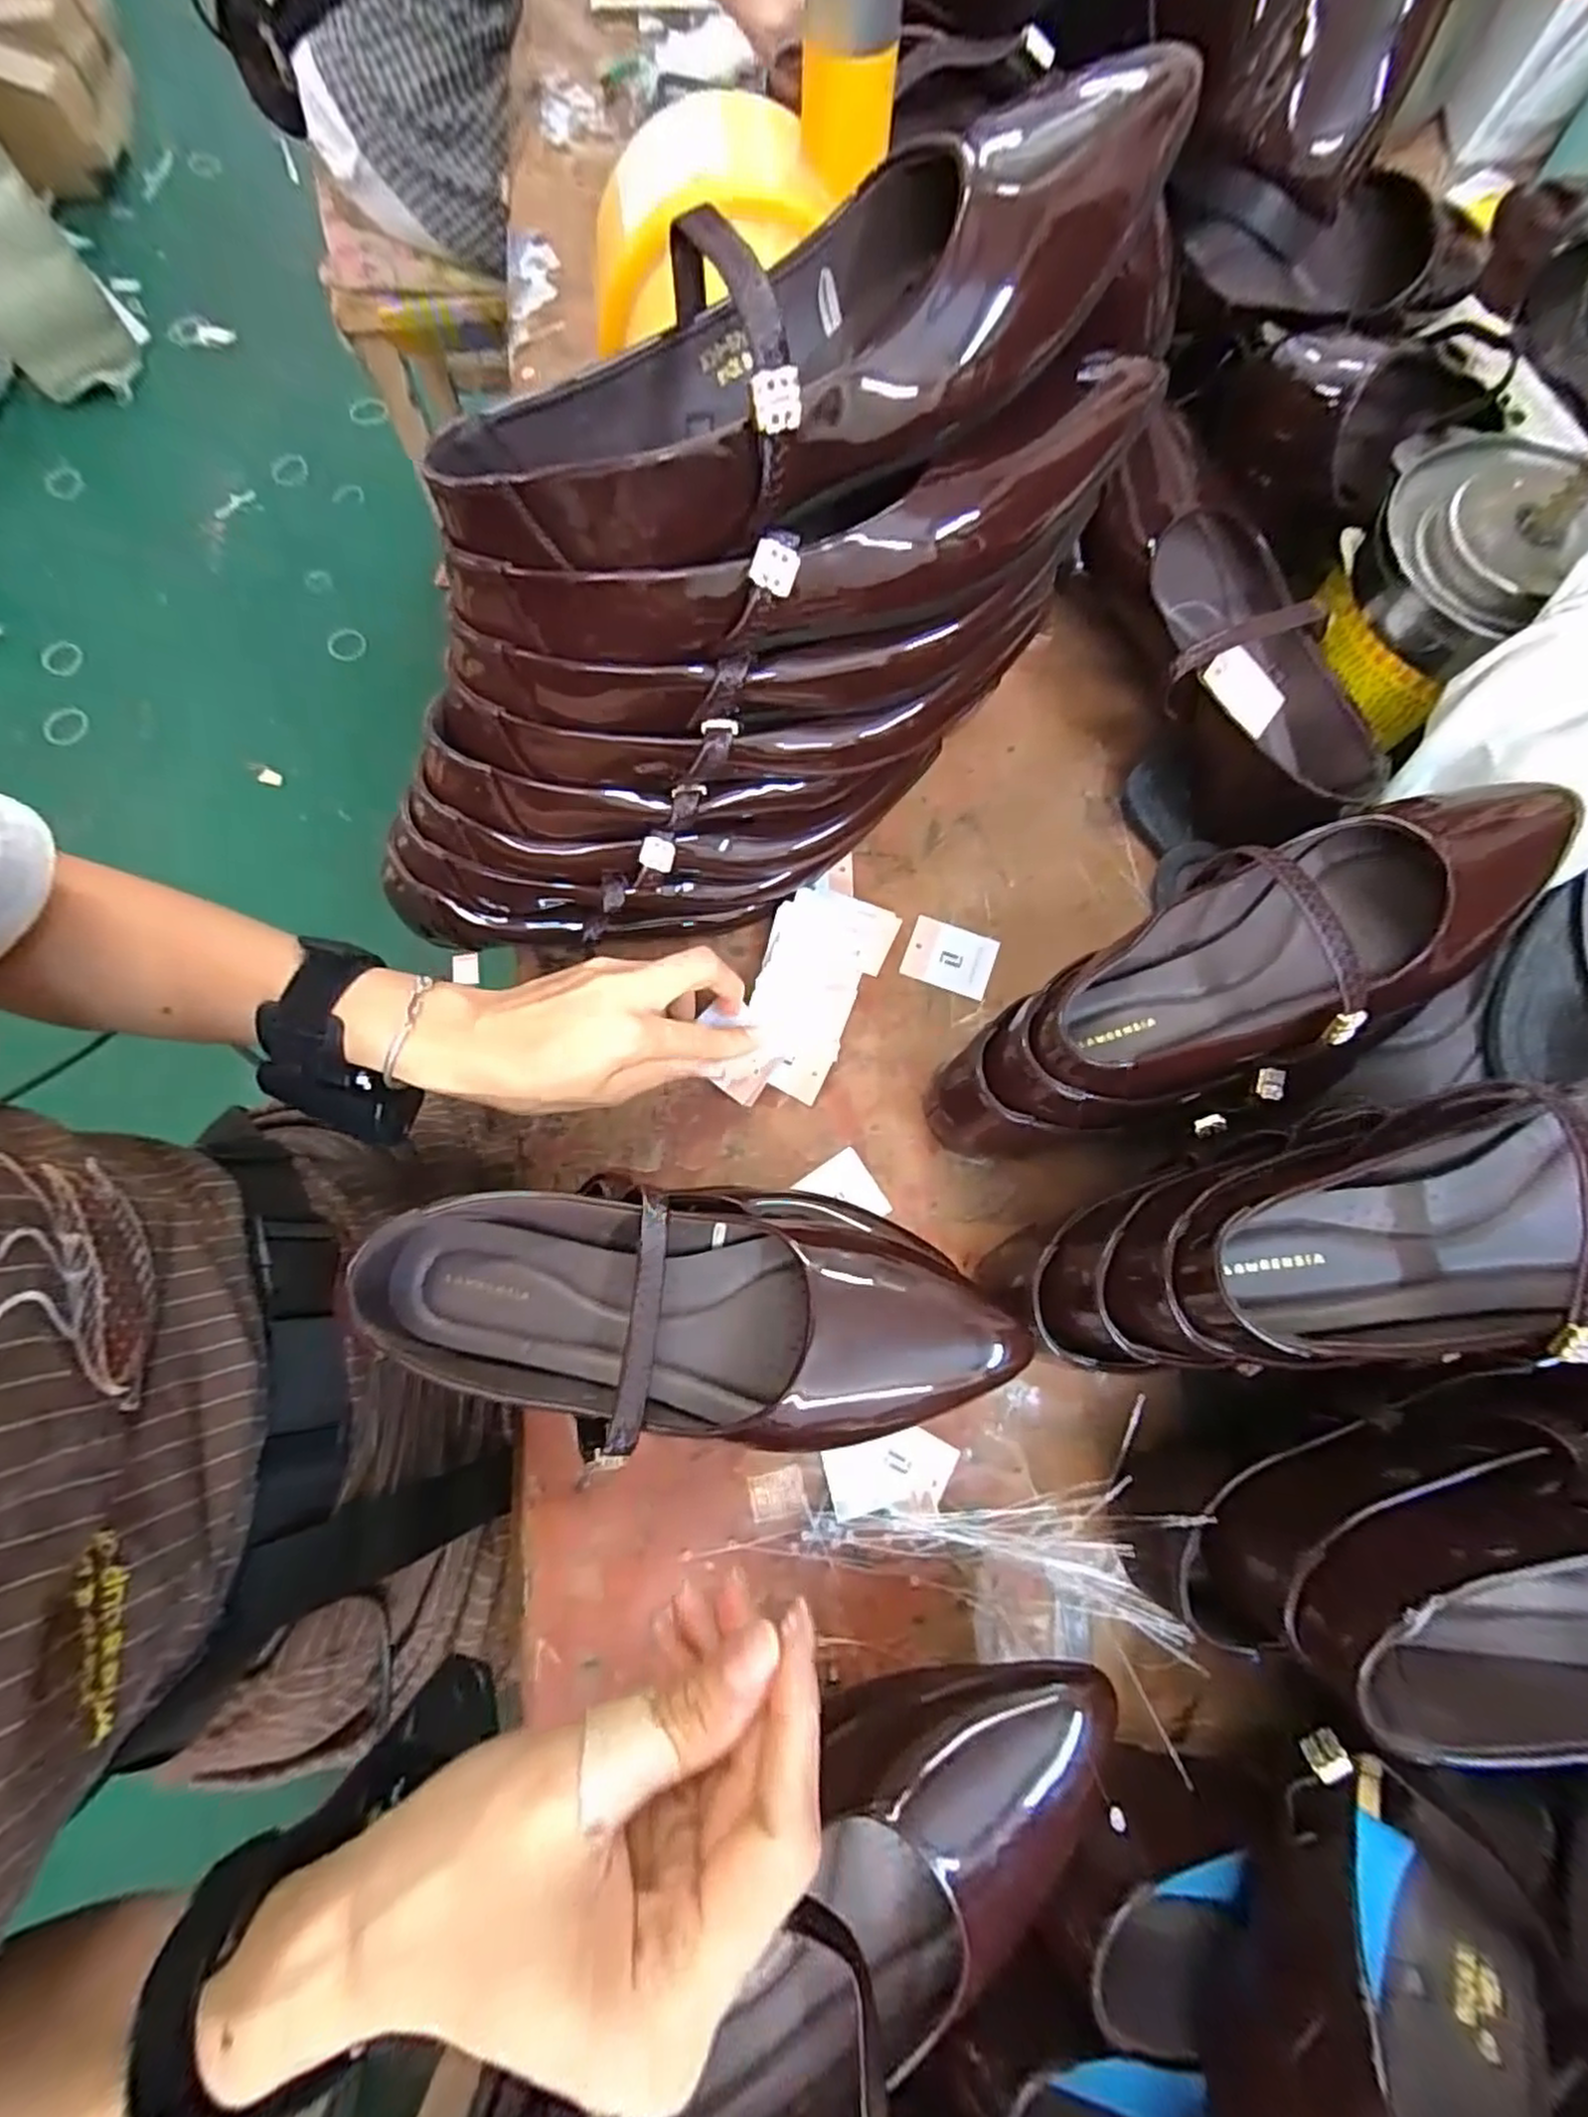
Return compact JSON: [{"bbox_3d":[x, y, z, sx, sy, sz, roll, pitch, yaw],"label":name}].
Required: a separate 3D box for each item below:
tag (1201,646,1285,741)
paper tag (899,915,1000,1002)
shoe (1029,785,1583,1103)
[{"bbox_3d":[0.256,-0.211,0.417,0.054,0.006,0.029,34,97,-15],"label":"tag"},{"bbox_3d":[0.091,-0.059,0.431,0.050,0.004,0.040,20,76,4],"label":"paper tag"},{"bbox_3d":[0.232,-0.049,0.336,0.267,0.055,0.097,-23,77,-7],"label":"shoe"}]

